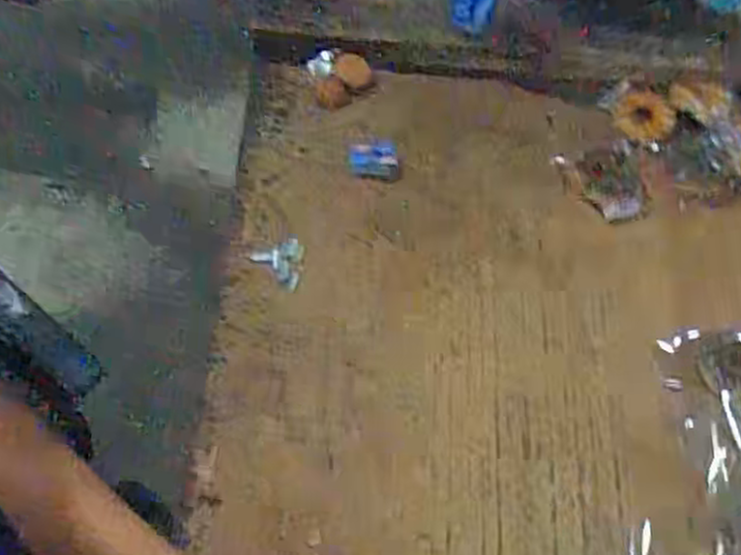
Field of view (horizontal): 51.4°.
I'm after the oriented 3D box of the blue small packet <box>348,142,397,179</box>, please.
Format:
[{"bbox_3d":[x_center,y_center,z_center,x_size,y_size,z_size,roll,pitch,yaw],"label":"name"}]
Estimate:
[{"bbox_3d":[0.003,-0.159,1.042,0.065,0.014,0.051,1,68,0],"label":"blue small packet"}]

